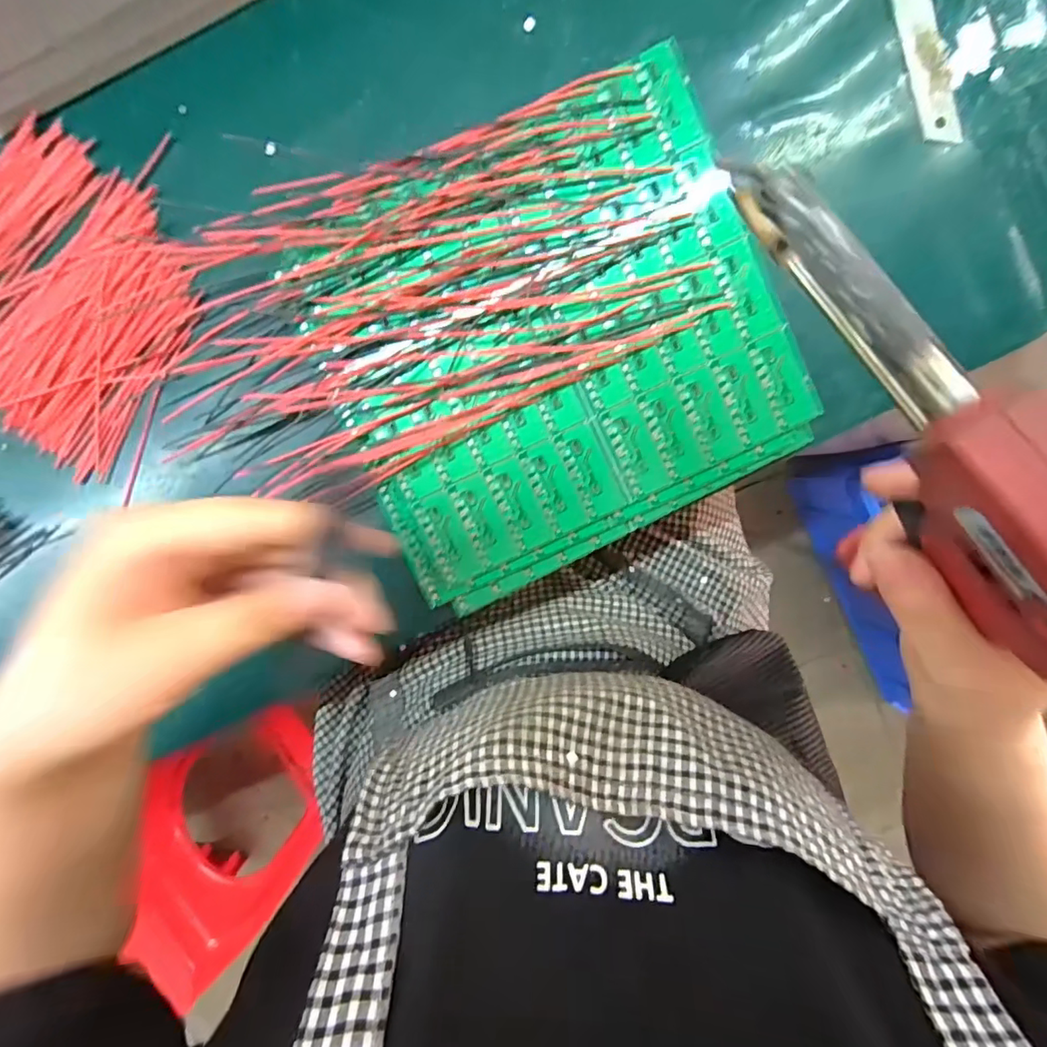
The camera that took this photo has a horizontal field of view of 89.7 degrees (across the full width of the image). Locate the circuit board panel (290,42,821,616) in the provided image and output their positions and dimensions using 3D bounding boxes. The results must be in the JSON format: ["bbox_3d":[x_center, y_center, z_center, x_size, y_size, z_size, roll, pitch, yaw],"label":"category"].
[{"bbox_3d":[0.013,-0.086,0.271,0.215,0.023,0.202,-26,94,2],"label":"circuit board panel"}]

